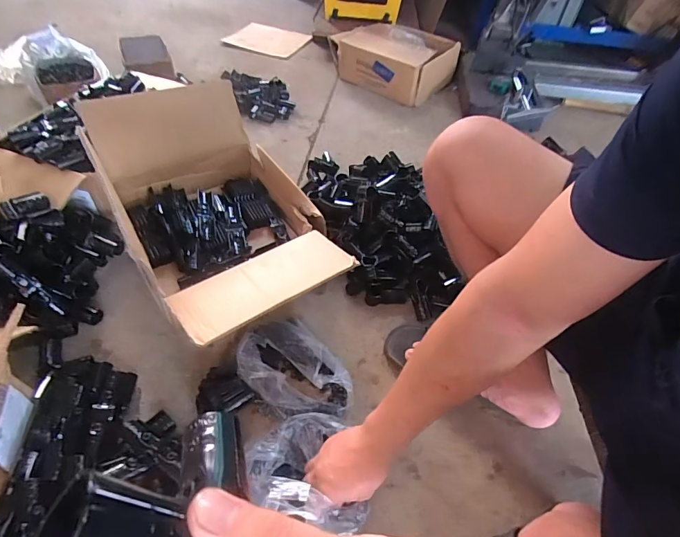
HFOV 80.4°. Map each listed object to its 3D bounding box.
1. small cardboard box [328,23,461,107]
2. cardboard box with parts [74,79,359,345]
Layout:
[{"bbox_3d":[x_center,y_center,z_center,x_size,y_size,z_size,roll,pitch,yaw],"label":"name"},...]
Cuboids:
[{"bbox_3d":[0.188,-0.745,1.422,0.407,0.150,0.282,31,54,20],"label":"small cardboard box"},{"bbox_3d":[-0.221,-0.116,0.754,0.333,0.240,0.498,-26,56,-24],"label":"cardboard box with parts"}]

